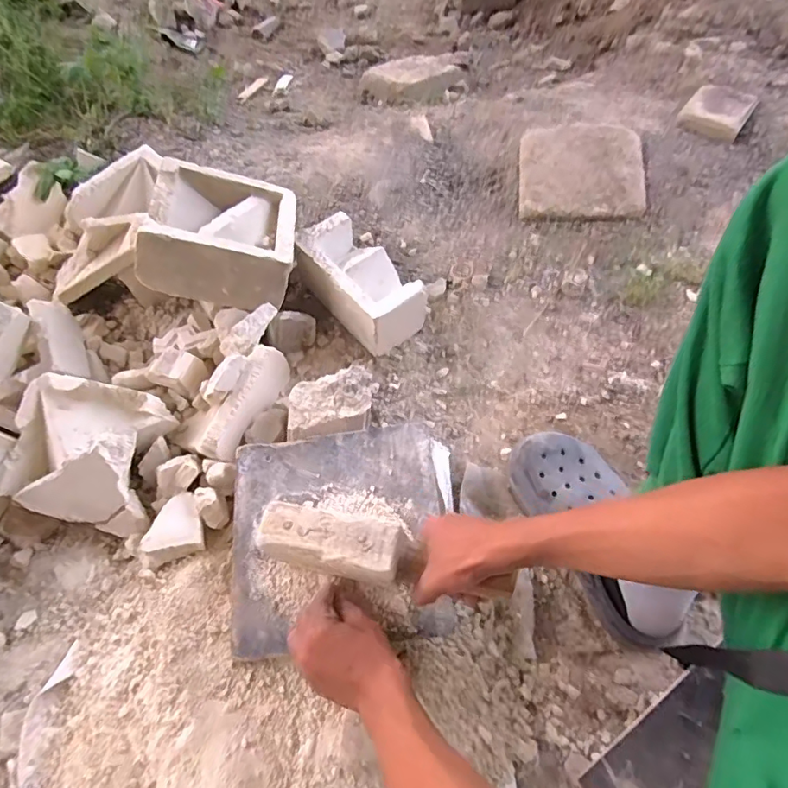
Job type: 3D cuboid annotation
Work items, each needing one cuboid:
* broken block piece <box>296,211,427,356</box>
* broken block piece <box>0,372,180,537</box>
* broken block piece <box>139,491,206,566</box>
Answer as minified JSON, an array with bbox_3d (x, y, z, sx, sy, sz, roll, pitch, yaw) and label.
[{"bbox_3d":[-0.051,-0.173,0.823,0.108,0.103,0.192,-39,68,-17],"label":"broken block piece"},{"bbox_3d":[-0.396,0.070,0.673,0.181,0.084,0.163,9,64,6],"label":"broken block piece"},{"bbox_3d":[-0.272,0.160,0.650,0.069,0.024,0.075,-21,64,-9],"label":"broken block piece"}]

